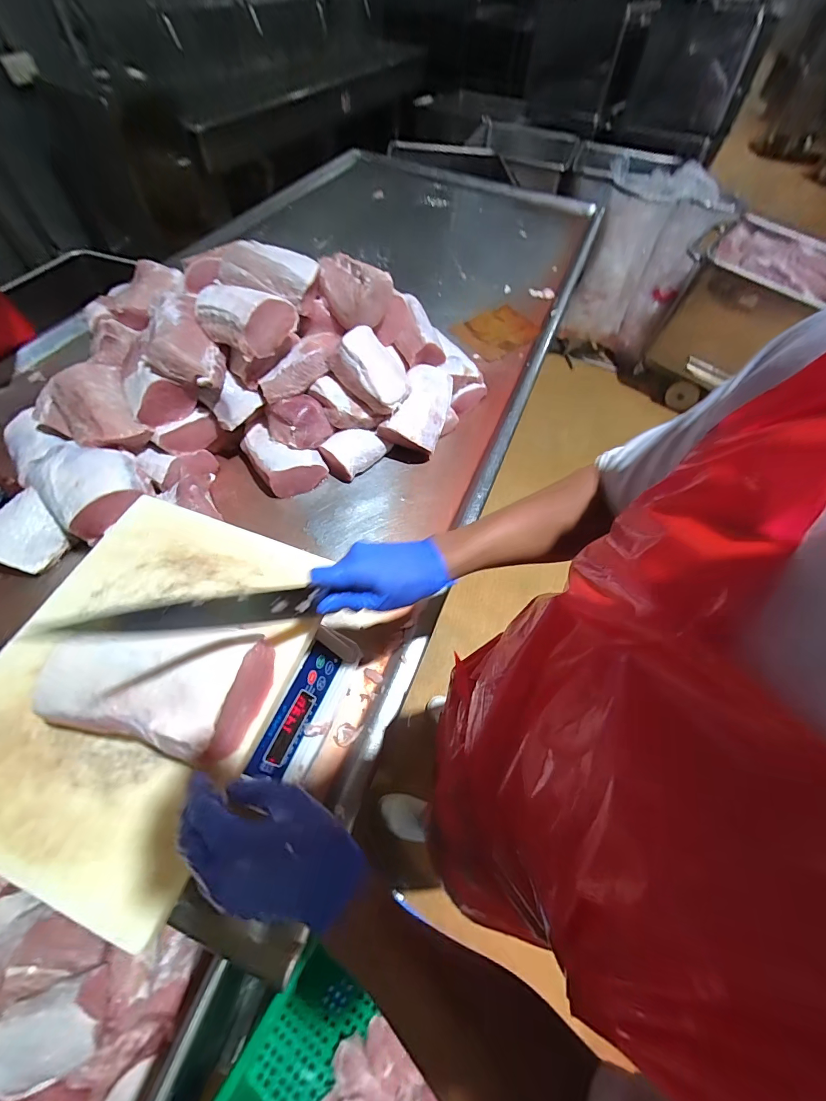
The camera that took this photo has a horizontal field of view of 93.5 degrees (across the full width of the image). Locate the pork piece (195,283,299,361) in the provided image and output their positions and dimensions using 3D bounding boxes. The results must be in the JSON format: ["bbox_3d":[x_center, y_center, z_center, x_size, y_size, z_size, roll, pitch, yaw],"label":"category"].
[{"bbox_3d":[-0.298,-0.411,0.678,0.153,0.072,0.121,29,62,13],"label":"pork piece"}]

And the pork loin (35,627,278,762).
[{"bbox_3d":[-0.248,0.120,0.376,0.190,0.062,0.113,13,59,4],"label":"pork loin"}]

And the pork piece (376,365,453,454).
[{"bbox_3d":[0.013,-0.292,0.814,0.116,0.103,0.173,17,60,7],"label":"pork piece"}]

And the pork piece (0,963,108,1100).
[{"bbox_3d":[-0.560,0.743,0.588,0.152,0.050,0.115,-18,62,-14],"label":"pork piece"}]

